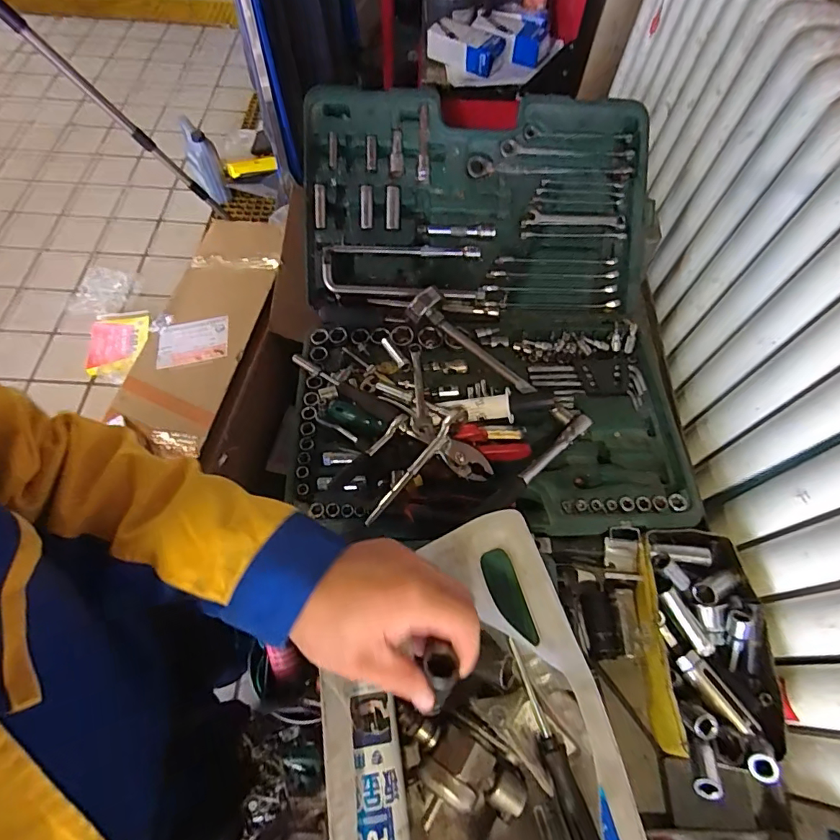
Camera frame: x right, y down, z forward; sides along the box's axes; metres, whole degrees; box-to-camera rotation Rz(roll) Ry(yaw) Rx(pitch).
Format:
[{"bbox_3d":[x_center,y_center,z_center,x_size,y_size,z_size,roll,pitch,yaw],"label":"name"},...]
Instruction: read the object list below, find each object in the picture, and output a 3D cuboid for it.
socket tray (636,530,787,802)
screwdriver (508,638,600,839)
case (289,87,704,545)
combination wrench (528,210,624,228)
[{"bbox_3d":[0.328,0.256,0.543,0.135,0.070,0.262,8,62,1],"label":"socket tray"},{"bbox_3d":[0.107,0.267,0.384,0.019,0.014,0.172,-14,64,-10],"label":"screwdriver"},{"bbox_3d":[0.102,-0.172,0.697,0.558,0.175,0.638,-1,63,-4],"label":"case"},{"bbox_3d":[0.254,-0.324,0.784,0.152,0.009,0.021,2,94,-2],"label":"combination wrench"}]

